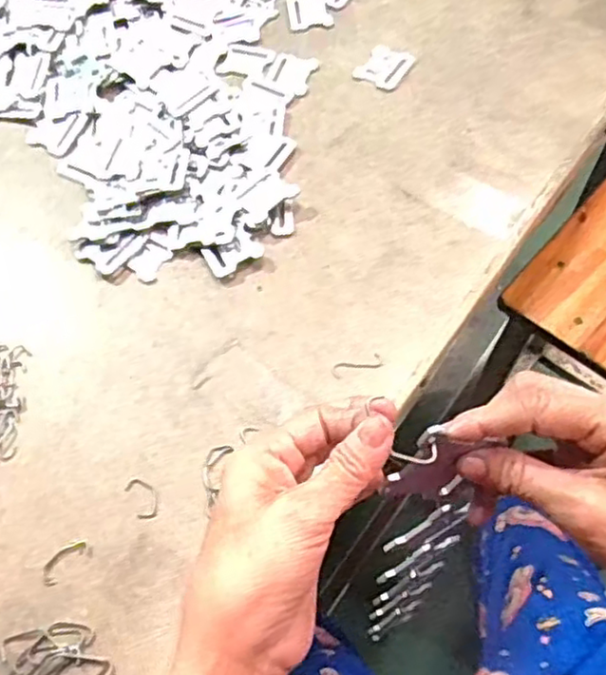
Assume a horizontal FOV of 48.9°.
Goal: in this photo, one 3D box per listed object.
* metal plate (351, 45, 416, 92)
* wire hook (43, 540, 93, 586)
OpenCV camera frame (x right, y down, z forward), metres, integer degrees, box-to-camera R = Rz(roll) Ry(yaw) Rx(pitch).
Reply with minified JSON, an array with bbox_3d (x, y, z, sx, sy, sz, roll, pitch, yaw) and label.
[{"bbox_3d":[0.081,-0.267,0.654,0.046,0.004,0.052,32,67,20],"label":"metal plate"},{"bbox_3d":[-0.157,0.147,0.439,0.035,0.004,0.017,-34,64,-15],"label":"wire hook"}]

